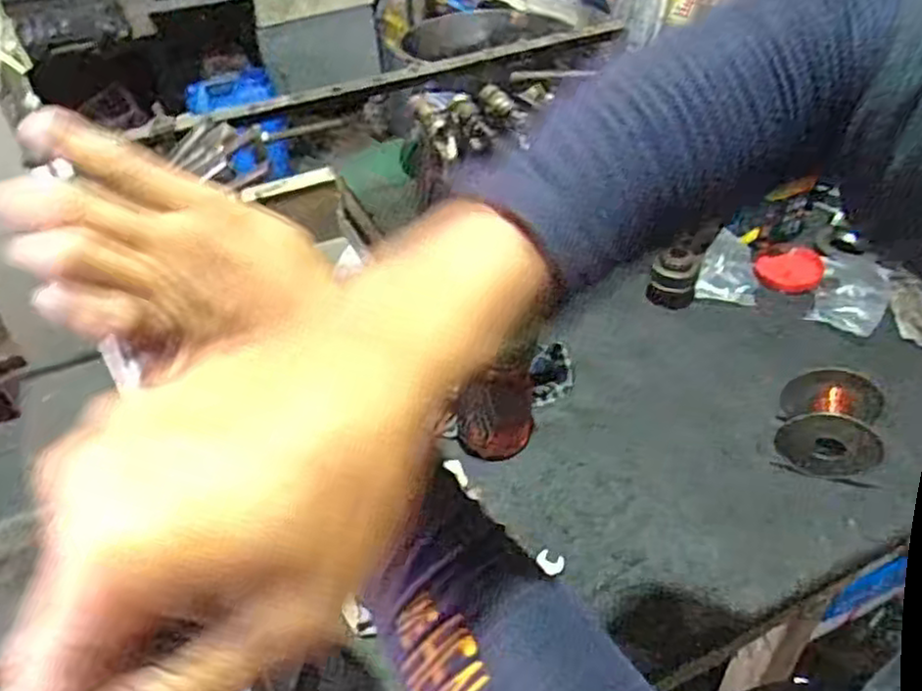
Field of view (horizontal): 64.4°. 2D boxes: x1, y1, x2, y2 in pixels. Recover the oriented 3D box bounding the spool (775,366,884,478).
[{"bbox_3d":[0.387,0.085,0.774,0.100,0.093,0.088,11,43,14],"label":"spool"}]

